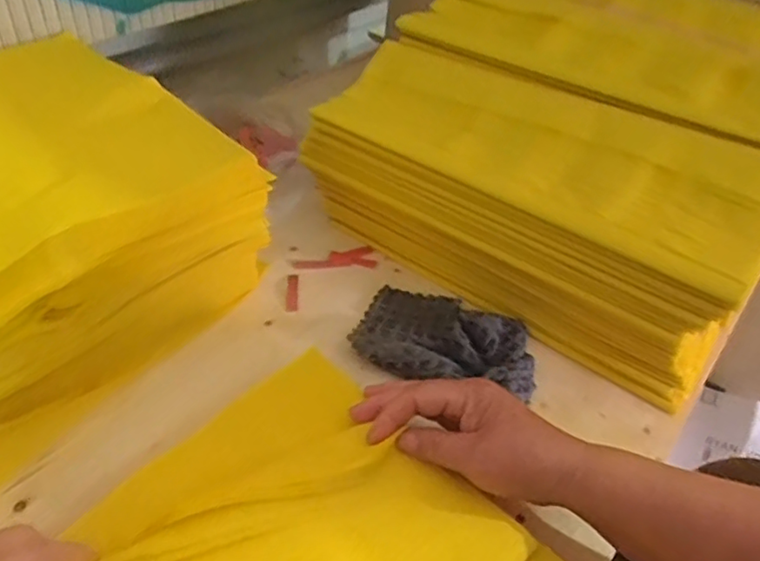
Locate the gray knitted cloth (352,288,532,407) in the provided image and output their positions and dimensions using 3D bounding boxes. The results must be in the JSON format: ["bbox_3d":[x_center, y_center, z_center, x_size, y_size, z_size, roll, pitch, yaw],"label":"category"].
[{"bbox_3d":[0.056,0.047,0.504,0.145,0.033,0.103,16,44,9],"label":"gray knitted cloth"}]

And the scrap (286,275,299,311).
[{"bbox_3d":[-0.079,0.010,0.548,0.010,0.004,0.047,1,43,-7],"label":"scrap"}]

